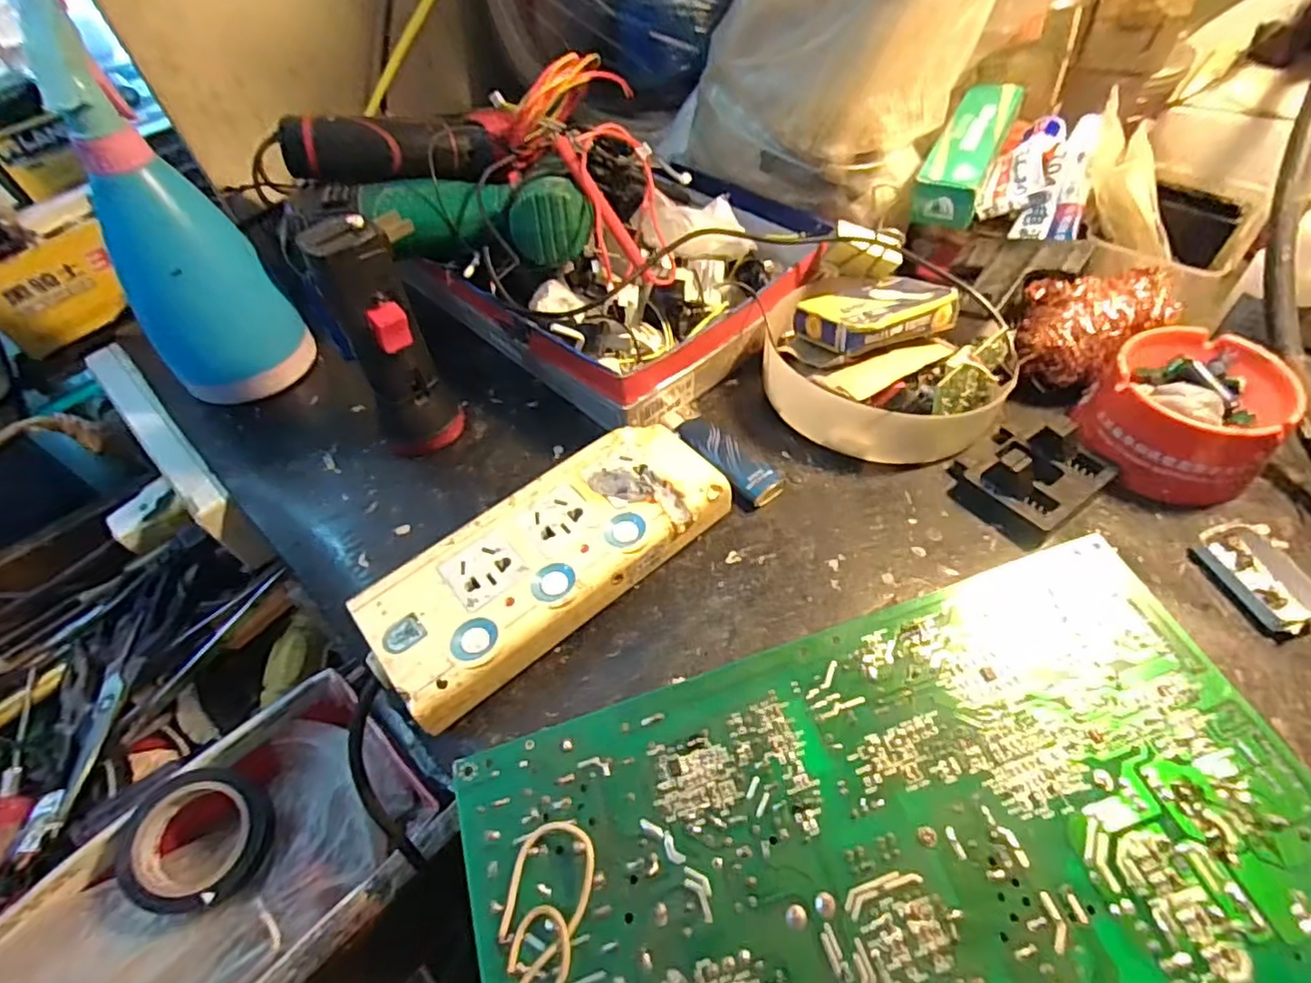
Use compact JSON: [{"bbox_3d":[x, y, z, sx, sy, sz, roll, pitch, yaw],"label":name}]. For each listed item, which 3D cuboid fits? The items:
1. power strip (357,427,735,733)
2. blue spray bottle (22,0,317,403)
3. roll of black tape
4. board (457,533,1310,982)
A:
[{"bbox_3d":[-0.051,0.031,0.309,0.171,0.031,0.073,-34,57,-19],"label":"power strip"},{"bbox_3d":[-0.279,-0.139,0.360,0.069,0.189,0.079,34,63,27],"label":"blue spray bottle"},{"bbox_3d":[-0.230,0.174,0.323,0.060,0.025,0.063,-3,53,3],"label":"roll of black tape"},{"bbox_3d":[0.083,0.127,0.221,0.271,0.036,0.159,-17,53,-8],"label":"board"}]

